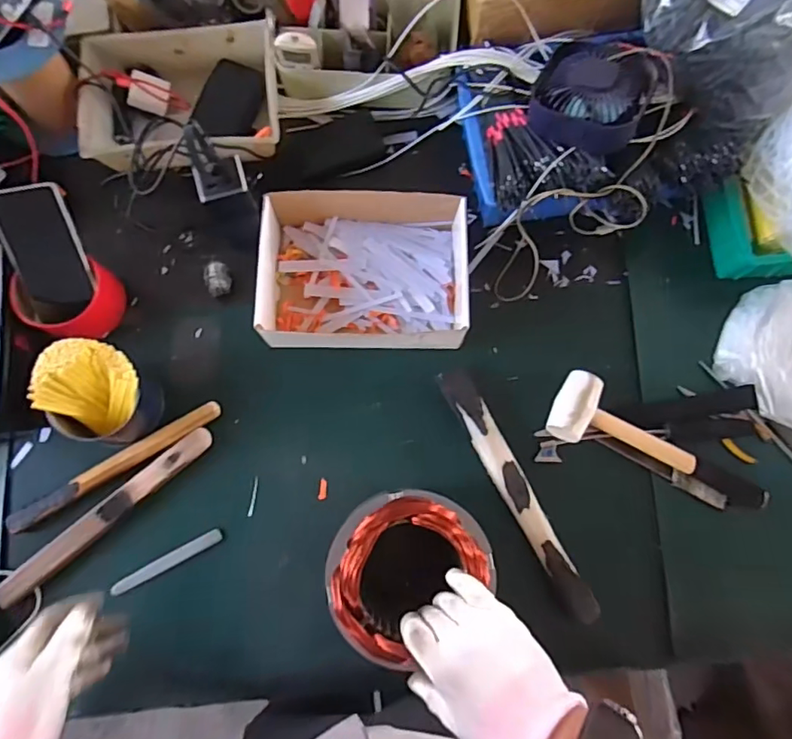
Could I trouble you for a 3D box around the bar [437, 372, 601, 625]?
[{"bbox_3d":[0.139,0.141,0.631,0.035,0.027,0.309,-28,81,-6],"label":"bar"}]

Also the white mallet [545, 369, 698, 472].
[{"bbox_3d":[0.272,0.069,0.644,0.174,0.039,0.082,22,79,3],"label":"white mallet"}]

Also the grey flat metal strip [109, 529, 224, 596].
[{"bbox_3d":[-0.261,0.221,0.621,0.128,0.006,0.016,-28,81,-7],"label":"grey flat metal strip"}]

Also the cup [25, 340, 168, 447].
[{"bbox_3d":[-0.332,0.029,0.609,0.101,0.098,0.099,0,79,-1],"label":"cup"}]

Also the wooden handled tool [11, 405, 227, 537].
[{"bbox_3d":[-0.326,0.111,0.634,0.259,0.014,0.023,-31,81,-7],"label":"wooden handled tool"}]

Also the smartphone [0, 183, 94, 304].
[{"bbox_3d":[-0.398,-0.138,0.613,0.076,0.009,0.130,-9,113,0],"label":"smartphone"}]

